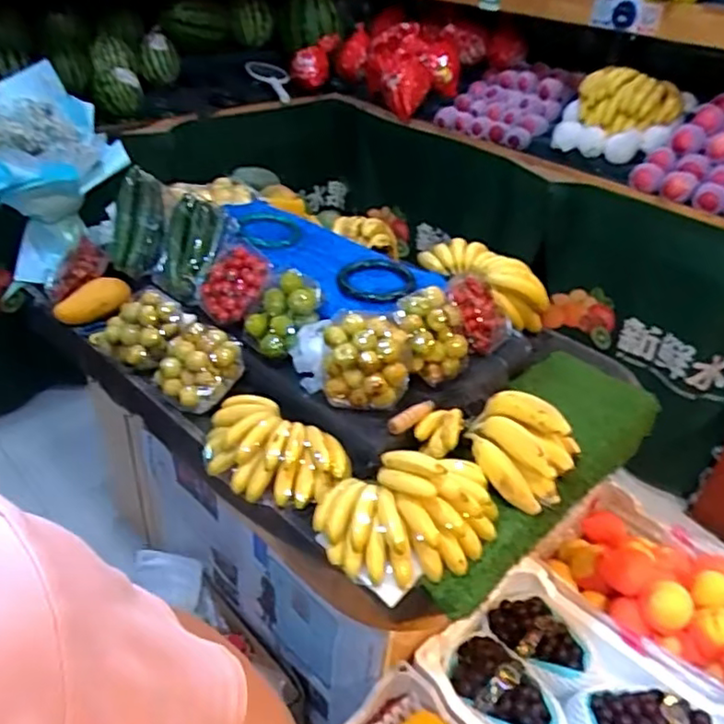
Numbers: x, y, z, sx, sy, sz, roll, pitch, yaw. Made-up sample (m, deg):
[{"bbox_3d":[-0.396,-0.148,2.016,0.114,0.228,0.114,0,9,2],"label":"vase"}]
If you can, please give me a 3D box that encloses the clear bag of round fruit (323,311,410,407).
[{"bbox_3d":[0.005,0.003,1.032,0.137,0.138,0.104,8,35,5],"label":"clear bag of round fruit"}]

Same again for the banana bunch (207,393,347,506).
[{"bbox_3d":[-0.141,0.140,0.996,0.245,0.068,0.147,24,39,25],"label":"banana bunch"}]

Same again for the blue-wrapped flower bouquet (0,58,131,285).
[{"bbox_3d":[-0.715,-0.411,1.438,0.350,0.390,0.316,-5,36,-15],"label":"blue-wrapped flower bouquet"}]

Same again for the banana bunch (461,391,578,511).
[{"bbox_3d":[0.250,0.127,0.988,0.172,0.115,0.157,15,36,14],"label":"banana bunch"}]

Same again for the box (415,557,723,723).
[{"bbox_3d":[0.394,0.654,1.154,0.383,0.183,0.524,-22,42,-33],"label":"box"}]

